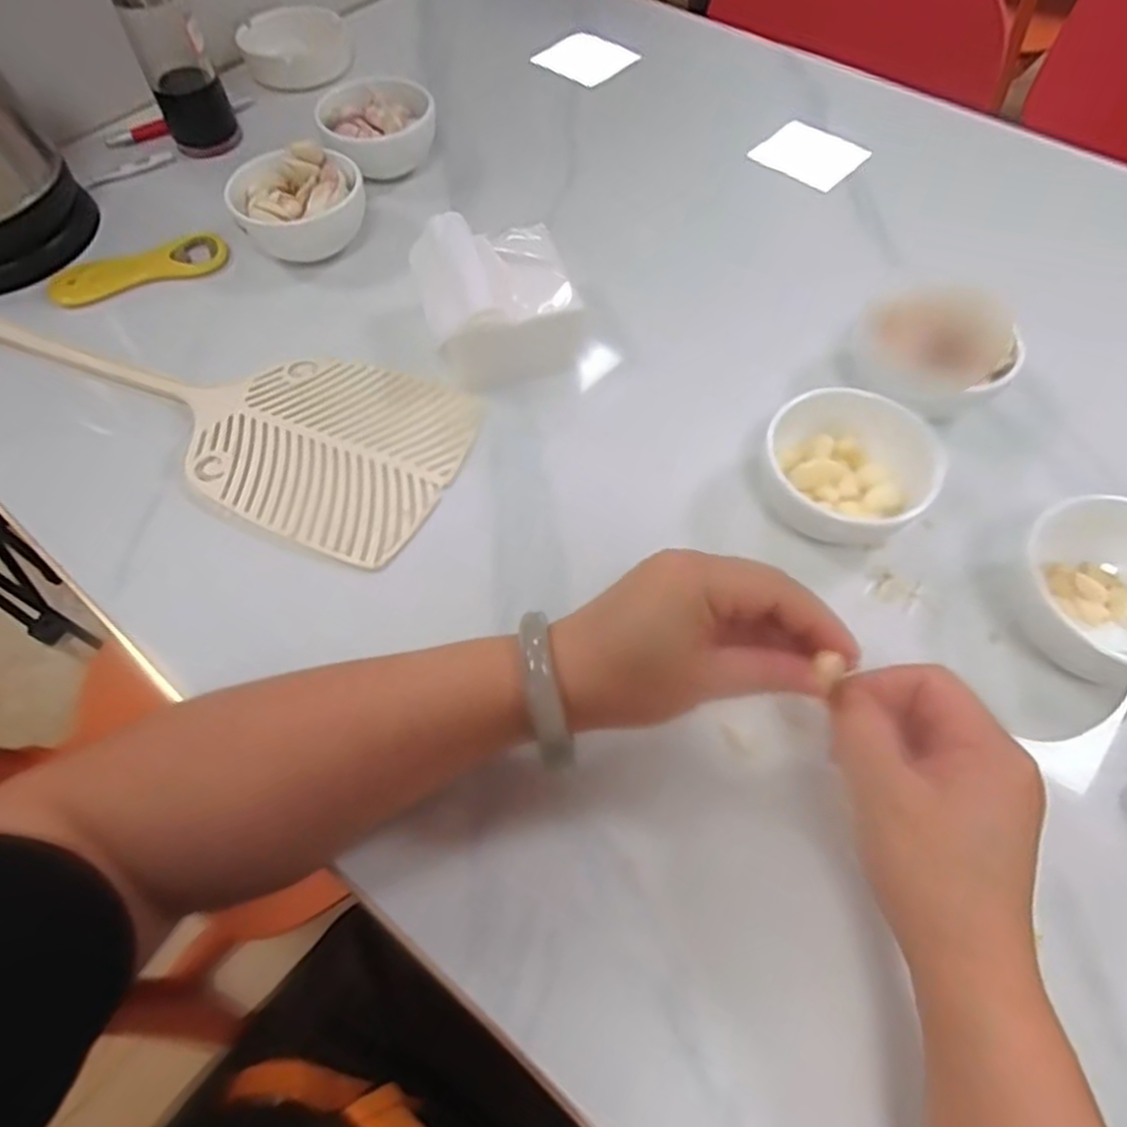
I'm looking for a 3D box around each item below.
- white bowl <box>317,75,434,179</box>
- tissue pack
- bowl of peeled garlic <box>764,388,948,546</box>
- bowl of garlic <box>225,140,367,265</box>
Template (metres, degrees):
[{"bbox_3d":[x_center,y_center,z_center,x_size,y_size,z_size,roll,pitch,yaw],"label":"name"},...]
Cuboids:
[{"bbox_3d":[-0.159,-0.363,0.587,0.094,0.053,0.088,-28,63,-15],"label":"white bowl"},{"bbox_3d":[-0.042,-0.173,0.462,0.099,0.067,0.101,-15,61,-8],"label":"tissue pack"},{"bbox_3d":[0.161,-0.056,0.399,0.086,0.048,0.083,0,60,1],"label":"bowl of peeled garlic"},{"bbox_3d":[-0.205,-0.277,0.534,0.096,0.055,0.102,0,60,1],"label":"bowl of garlic"}]

